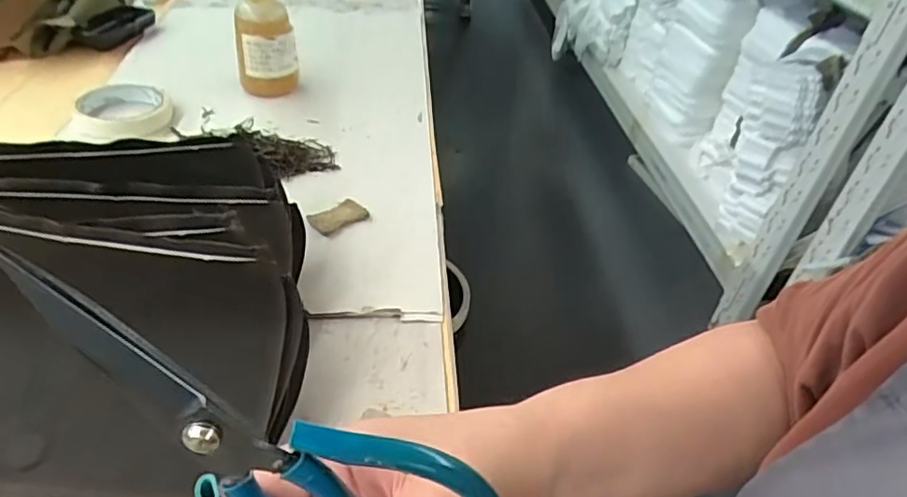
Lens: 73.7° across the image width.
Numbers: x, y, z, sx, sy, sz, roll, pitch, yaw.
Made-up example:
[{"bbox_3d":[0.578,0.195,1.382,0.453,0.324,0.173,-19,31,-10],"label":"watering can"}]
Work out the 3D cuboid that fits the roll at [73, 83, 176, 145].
[{"bbox_3d":[-0.324,-0.132,0.596,0.085,0.020,0.090,-6,41,-16],"label":"roll"}]

